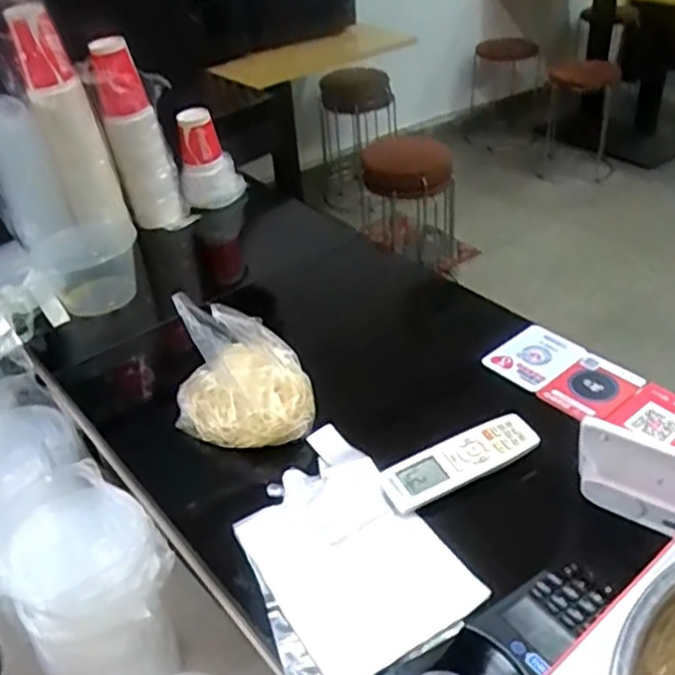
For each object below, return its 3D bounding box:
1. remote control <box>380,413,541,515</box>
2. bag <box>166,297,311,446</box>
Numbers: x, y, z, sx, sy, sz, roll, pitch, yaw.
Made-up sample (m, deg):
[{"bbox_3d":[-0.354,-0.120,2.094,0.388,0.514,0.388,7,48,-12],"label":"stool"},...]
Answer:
[{"bbox_3d":[0.119,0.118,0.702,0.160,0.014,0.050,-23,48,-15],"label":"remote control"},{"bbox_3d":[-0.102,0.037,0.765,0.140,0.108,0.124,-3,38,3],"label":"bag"}]

